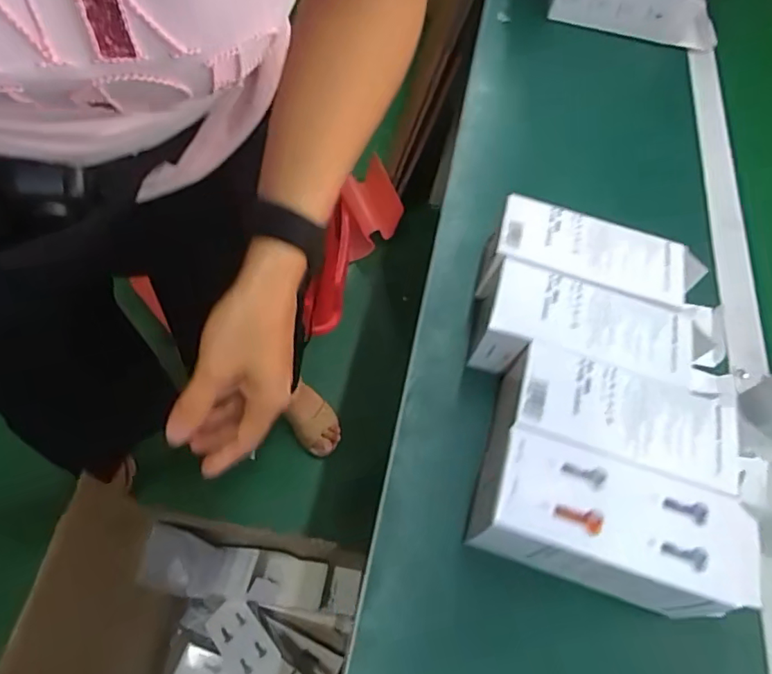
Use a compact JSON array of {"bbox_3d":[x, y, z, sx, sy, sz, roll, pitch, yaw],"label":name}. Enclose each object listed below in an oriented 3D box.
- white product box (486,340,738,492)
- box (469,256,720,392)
[{"bbox_3d":[0.173,0.064,0.426,0.174,0.077,0.087,14,63,4],"label":"white product box"},{"bbox_3d":[0.174,0.000,0.461,0.188,0.071,0.082,13,63,3],"label":"box"}]

